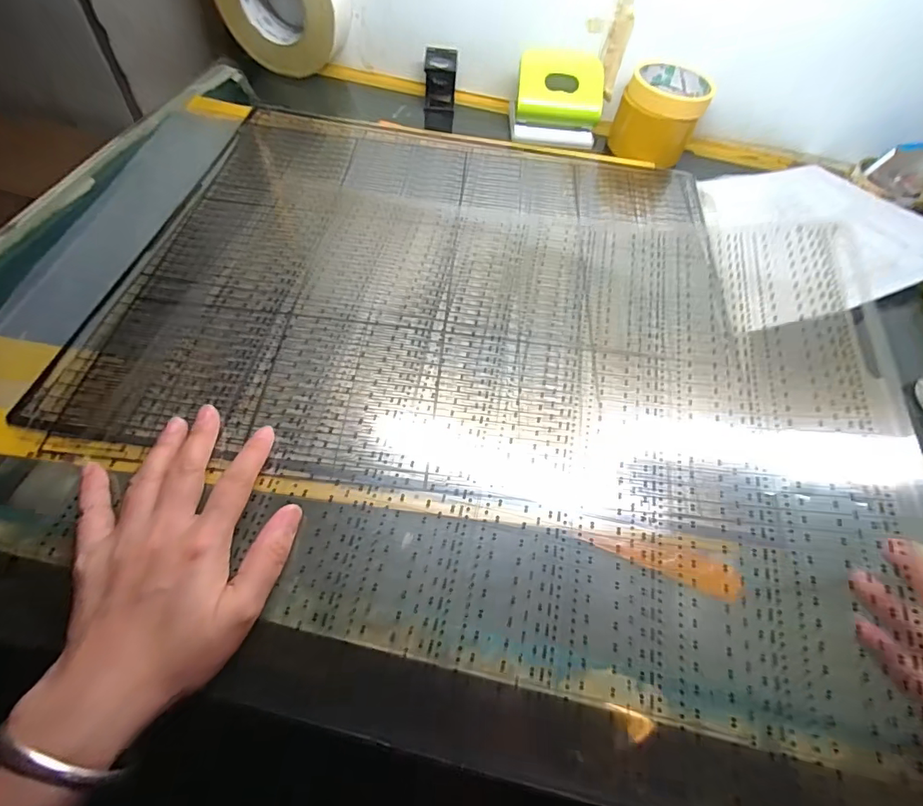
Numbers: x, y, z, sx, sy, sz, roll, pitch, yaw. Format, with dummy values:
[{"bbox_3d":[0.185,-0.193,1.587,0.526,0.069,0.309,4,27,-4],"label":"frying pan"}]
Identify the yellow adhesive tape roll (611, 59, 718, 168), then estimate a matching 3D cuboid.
[{"bbox_3d":[0.229,-0.336,0.539,0.090,0.071,0.090,2,56,-3],"label":"yellow adhesive tape roll"}]

